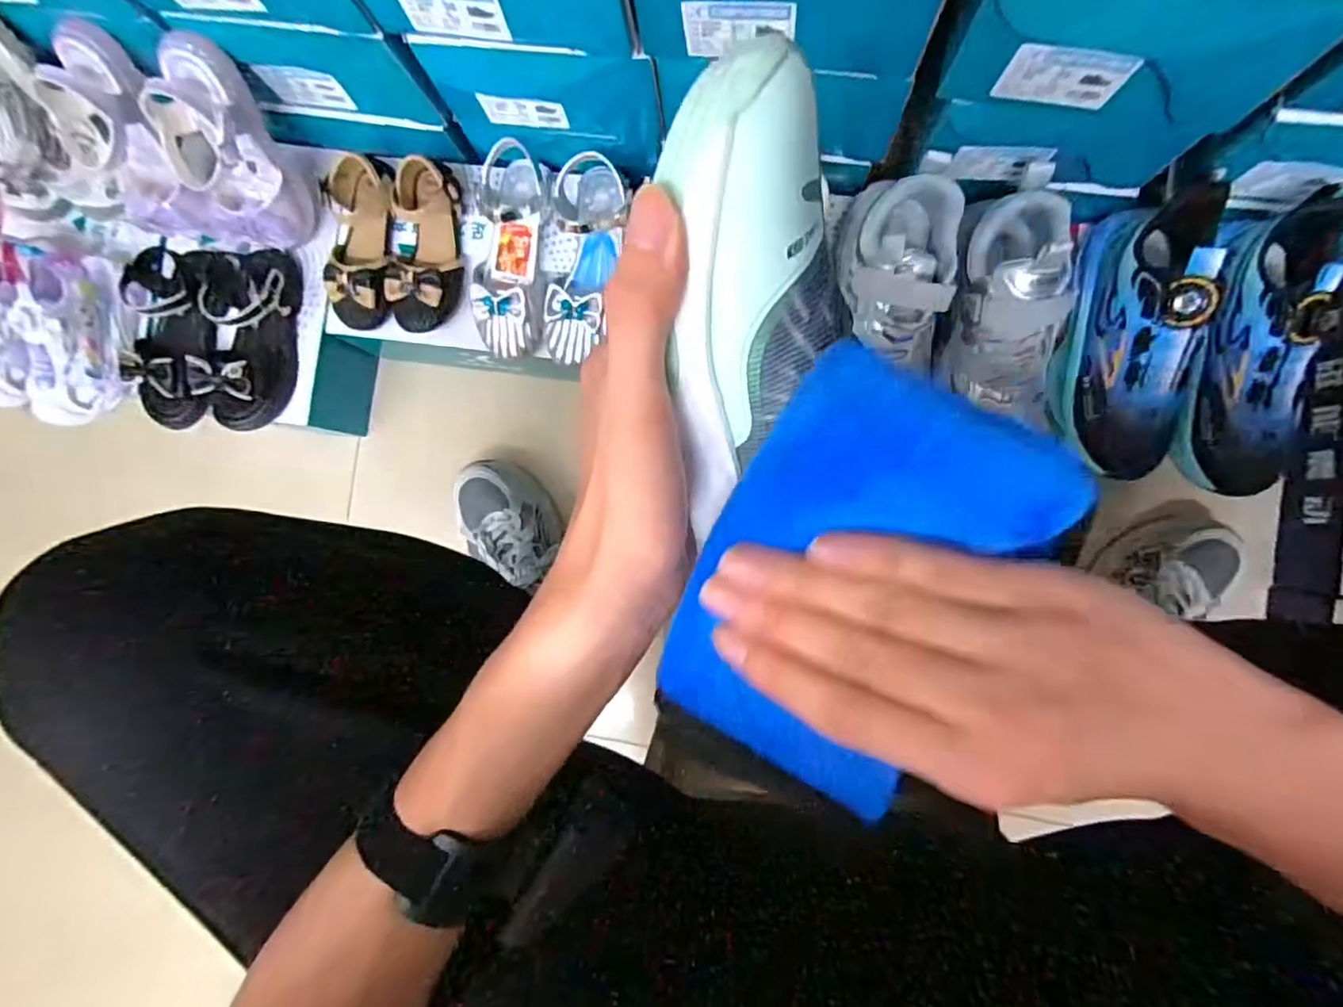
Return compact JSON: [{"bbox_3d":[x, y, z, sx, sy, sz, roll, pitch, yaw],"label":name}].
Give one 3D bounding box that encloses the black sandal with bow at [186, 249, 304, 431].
[{"bbox_3d":[-0.483,-0.186,0.688,0.091,0.076,0.192,12,90,5],"label":"black sandal with bow"}]

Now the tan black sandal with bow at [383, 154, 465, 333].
[{"bbox_3d":[-0.271,-0.277,0.657,0.088,0.060,0.165,3,89,5],"label":"tan black sandal with bow"}]

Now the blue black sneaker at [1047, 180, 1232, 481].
[{"bbox_3d":[0.428,-0.148,0.546,0.103,0.113,0.238,9,90,5],"label":"blue black sneaker"}]

